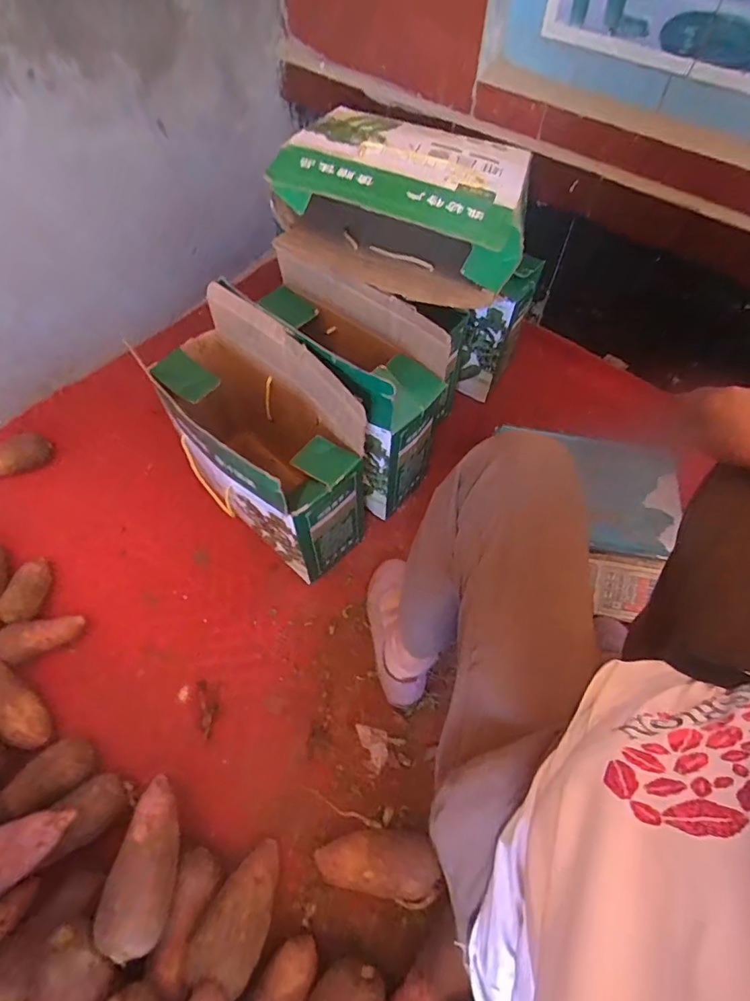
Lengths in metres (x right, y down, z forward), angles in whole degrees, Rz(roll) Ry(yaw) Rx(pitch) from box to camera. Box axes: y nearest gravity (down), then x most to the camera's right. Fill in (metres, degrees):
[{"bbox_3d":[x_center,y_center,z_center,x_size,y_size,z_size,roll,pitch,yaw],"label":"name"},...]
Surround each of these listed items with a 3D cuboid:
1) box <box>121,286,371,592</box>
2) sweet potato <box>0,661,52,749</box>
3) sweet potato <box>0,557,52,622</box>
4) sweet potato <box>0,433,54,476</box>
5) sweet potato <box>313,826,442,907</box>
[{"bbox_3d":[-0.189,-0.095,0.809,0.193,0.338,0.367,-38,67,-19],"label":"box"},{"bbox_3d":[-0.542,0.299,0.737,0.047,0.055,0.153,-42,85,-21],"label":"sweet potato"},{"bbox_3d":[-0.580,0.149,0.835,0.047,0.056,0.116,6,60,3],"label":"sweet potato"},{"bbox_3d":[-0.704,-0.087,0.968,0.124,0.049,0.059,-36,67,-19],"label":"sweet potato"},{"bbox_3d":[0.004,0.476,0.658,0.157,0.062,0.072,7,60,4],"label":"sweet potato"}]

